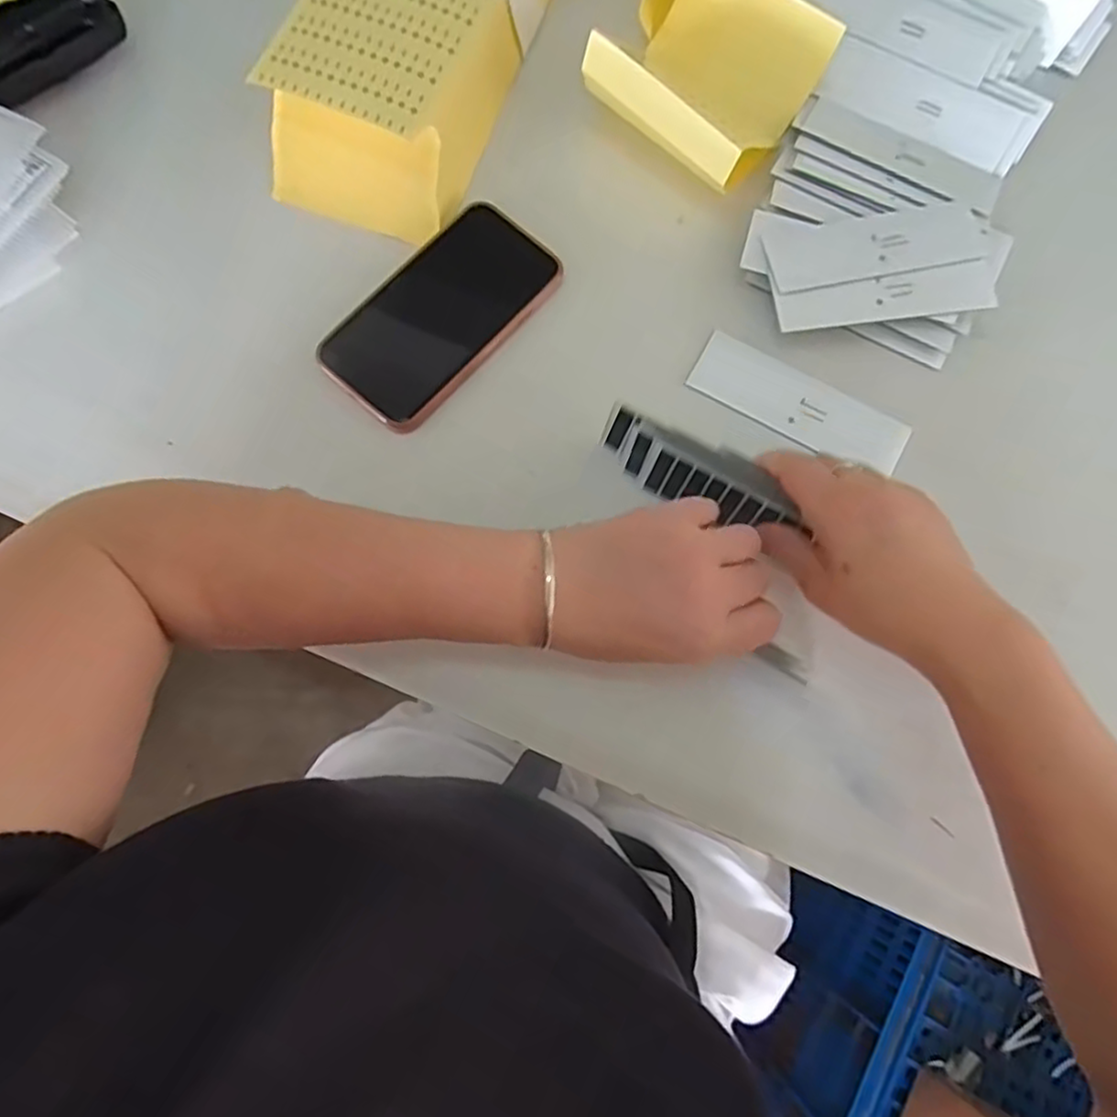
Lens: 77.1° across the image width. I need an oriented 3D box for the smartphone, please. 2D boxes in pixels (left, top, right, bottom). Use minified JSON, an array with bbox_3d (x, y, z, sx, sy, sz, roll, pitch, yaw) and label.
[{"bbox_3d":[-0.070,-0.153,0.435,0.083,0.011,0.153,38,78,6],"label":"smartphone"}]

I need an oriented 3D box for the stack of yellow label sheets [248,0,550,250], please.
[{"bbox_3d":[-0.075,-0.376,0.469,0.123,0.061,0.341,22,77,3],"label":"stack of yellow label sheets"}]

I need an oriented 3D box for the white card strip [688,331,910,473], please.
[{"bbox_3d":[0.151,-0.097,0.440,0.135,0.006,0.046,28,76,6],"label":"white card strip"}]

